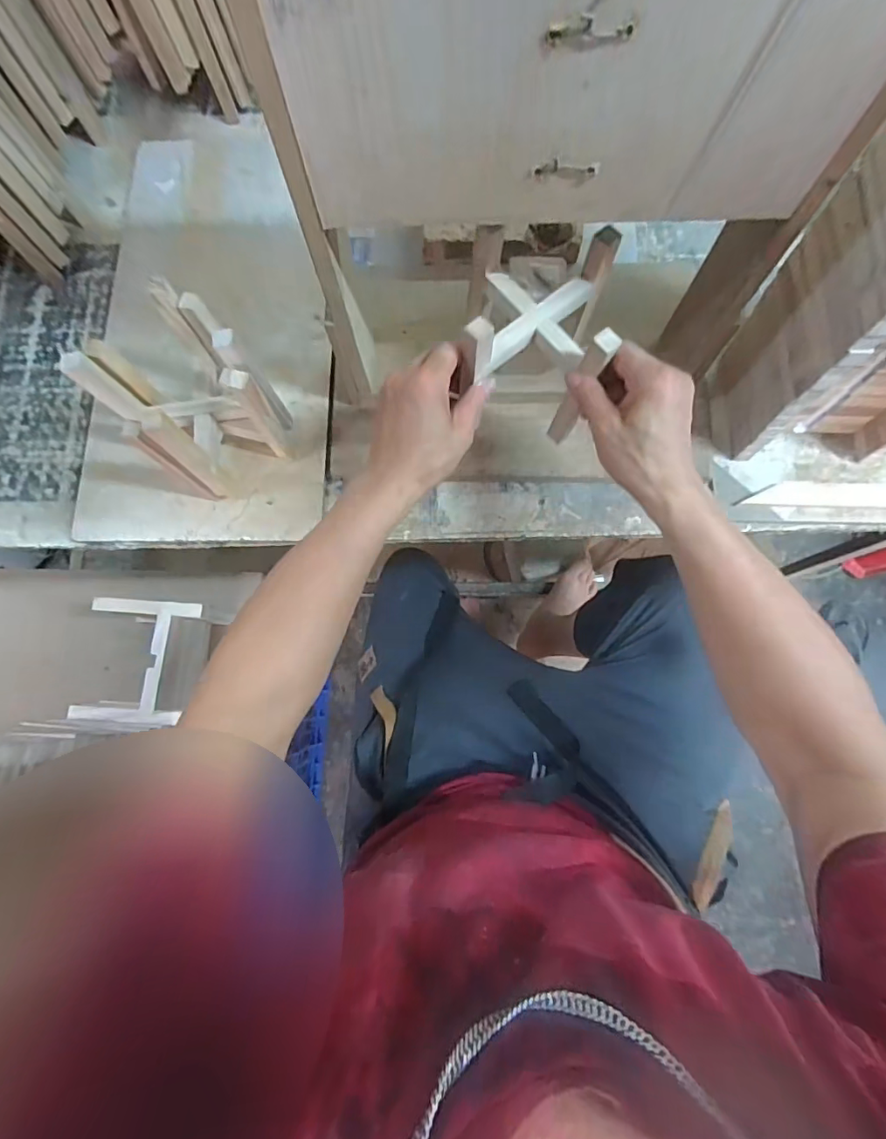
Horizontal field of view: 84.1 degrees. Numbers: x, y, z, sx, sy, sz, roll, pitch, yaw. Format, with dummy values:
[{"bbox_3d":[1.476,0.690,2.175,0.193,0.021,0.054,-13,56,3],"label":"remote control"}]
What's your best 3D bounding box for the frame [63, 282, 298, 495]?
[{"bbox_3d":[-0.267,-0.177,0.537,0.151,0.178,0.161,-35,79,-7],"label":"frame"}]

